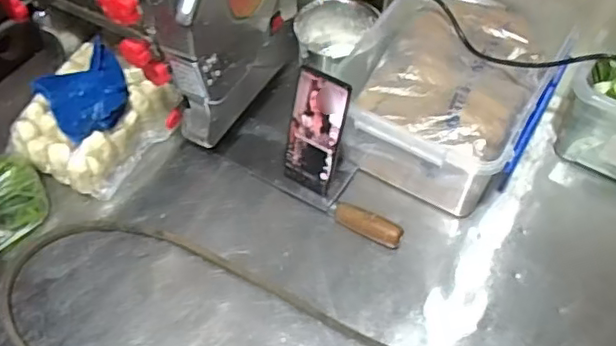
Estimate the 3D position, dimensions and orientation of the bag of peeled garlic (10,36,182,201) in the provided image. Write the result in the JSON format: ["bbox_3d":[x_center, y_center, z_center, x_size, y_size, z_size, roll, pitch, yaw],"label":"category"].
[{"bbox_3d":[-0.294,-0.072,0.830,0.167,0.123,0.175,15,55,10],"label":"bag of peeled garlic"}]

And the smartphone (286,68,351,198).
[{"bbox_3d":[0.009,-0.050,0.789,0.073,0.167,0.012,24,36,20],"label":"smartphone"}]

